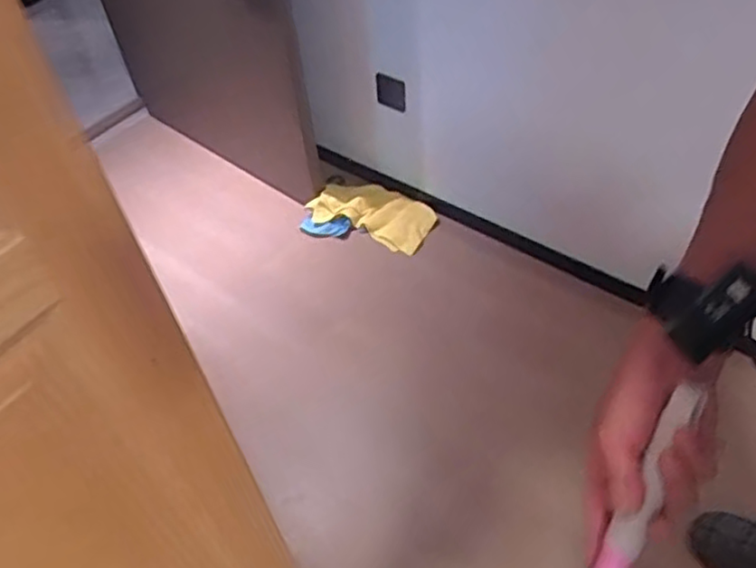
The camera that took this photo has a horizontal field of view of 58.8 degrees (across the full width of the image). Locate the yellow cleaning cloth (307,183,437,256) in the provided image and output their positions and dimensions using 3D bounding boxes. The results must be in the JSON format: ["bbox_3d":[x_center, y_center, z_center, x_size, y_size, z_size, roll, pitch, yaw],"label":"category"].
[{"bbox_3d":[-0.009,-0.207,1.909,0.344,0.064,0.194,19,53,20],"label":"yellow cleaning cloth"}]

